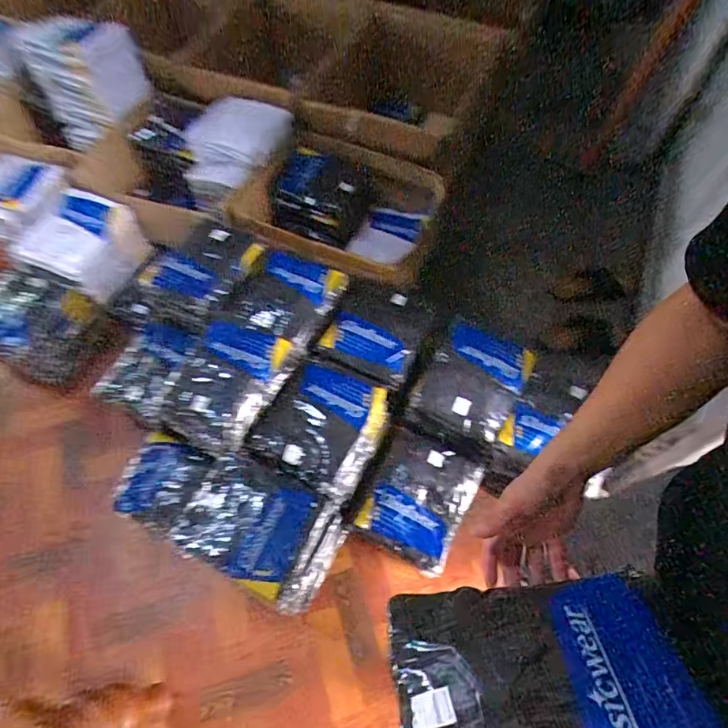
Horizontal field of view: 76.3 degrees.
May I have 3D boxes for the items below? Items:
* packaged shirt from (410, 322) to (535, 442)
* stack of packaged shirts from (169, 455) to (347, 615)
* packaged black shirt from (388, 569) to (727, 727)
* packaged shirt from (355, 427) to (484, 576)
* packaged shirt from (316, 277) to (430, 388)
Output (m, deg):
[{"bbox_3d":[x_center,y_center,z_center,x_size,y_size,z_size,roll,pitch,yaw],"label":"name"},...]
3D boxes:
[{"bbox_3d":[0.260,0.037,1.129,0.229,0.054,0.266,24,69,18],"label":"packaged shirt"},{"bbox_3d":[-0.223,0.386,1.060,0.290,0.263,0.225,24,61,16],"label":"stack of packaged shirts"},{"bbox_3d":[0.162,0.288,0.403,0.258,0.053,0.198,-7,58,-3],"label":"packaged black shirt"},{"bbox_3d":[0.124,0.315,1.117,0.249,0.055,0.280,25,62,16],"label":"packaged shirt"},{"bbox_3d":[0.039,-0.092,1.221,0.238,0.052,0.293,18,60,13],"label":"packaged shirt"}]

